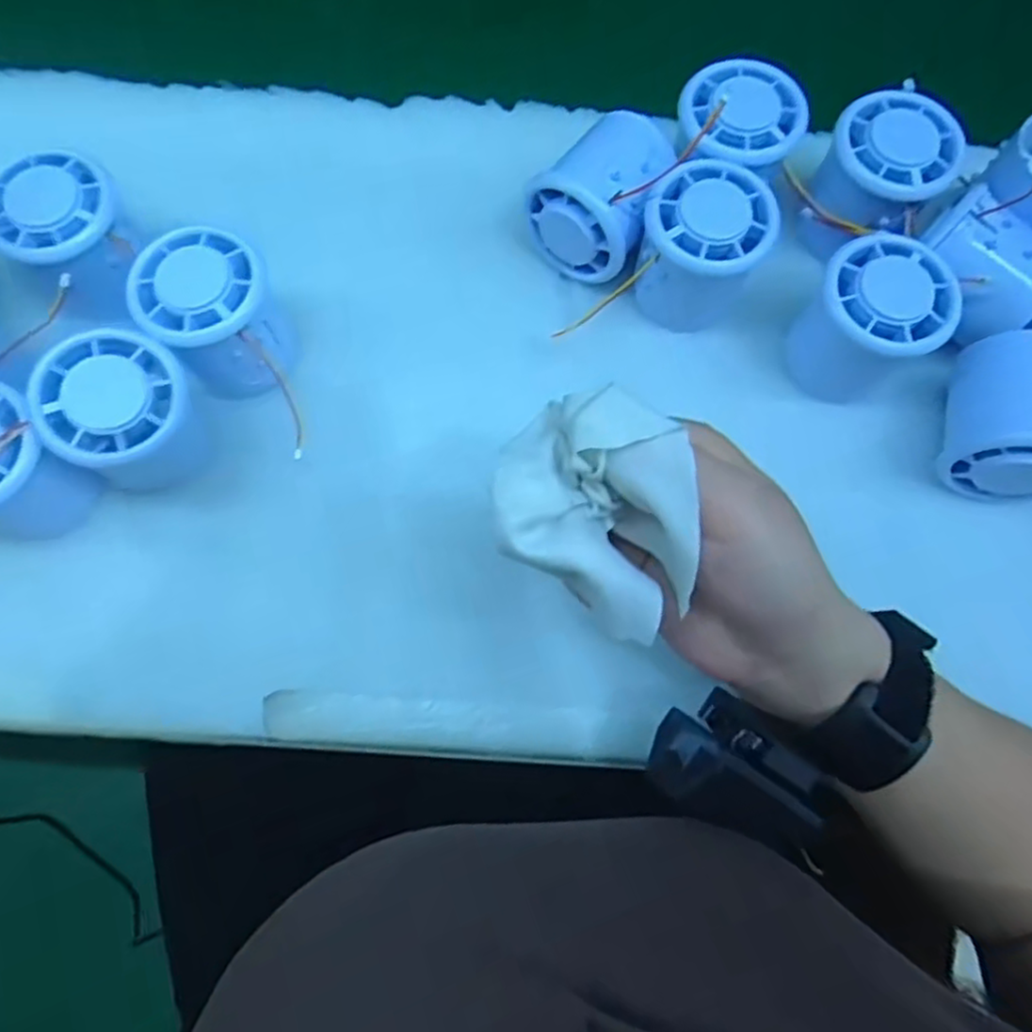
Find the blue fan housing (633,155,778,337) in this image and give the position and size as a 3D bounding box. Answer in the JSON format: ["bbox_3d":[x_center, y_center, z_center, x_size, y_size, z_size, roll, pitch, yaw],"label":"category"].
[{"bbox_3d":[0.084,-0.122,0.322,0.053,0.055,0.051,0,74,-1],"label":"blue fan housing"}]

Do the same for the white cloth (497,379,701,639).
[{"bbox_3d":[0.026,-0.003,0.207,0.065,0.032,0.053,35,76,9],"label":"white cloth"}]

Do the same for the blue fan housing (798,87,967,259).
[{"bbox_3d":[0.168,-0.158,0.326,0.053,0.045,0.057,0,74,-1],"label":"blue fan housing"}]

